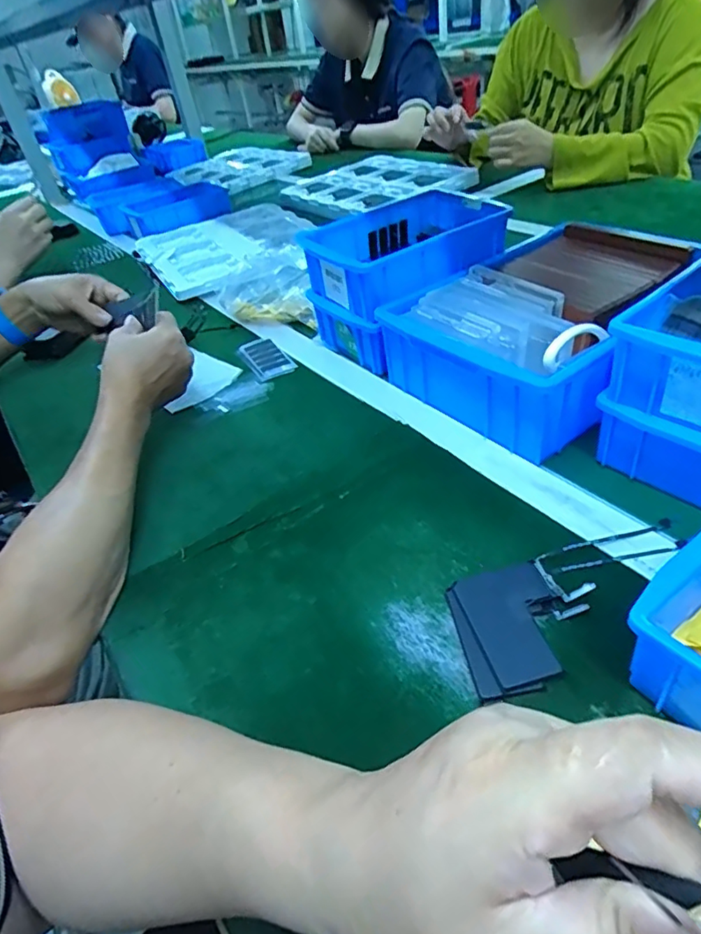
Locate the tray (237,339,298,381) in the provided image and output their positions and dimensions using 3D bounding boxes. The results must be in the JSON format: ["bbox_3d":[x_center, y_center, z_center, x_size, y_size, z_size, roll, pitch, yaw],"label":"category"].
[{"bbox_3d":[-0.098,-0.125,0.634,0.046,0.011,0.087,-25,42,-16],"label":"tray"}]

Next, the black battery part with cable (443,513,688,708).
[{"bbox_3d":[0.146,0.083,0.335,0.167,0.014,0.077,-17,41,-7],"label":"black battery part with cable"}]

